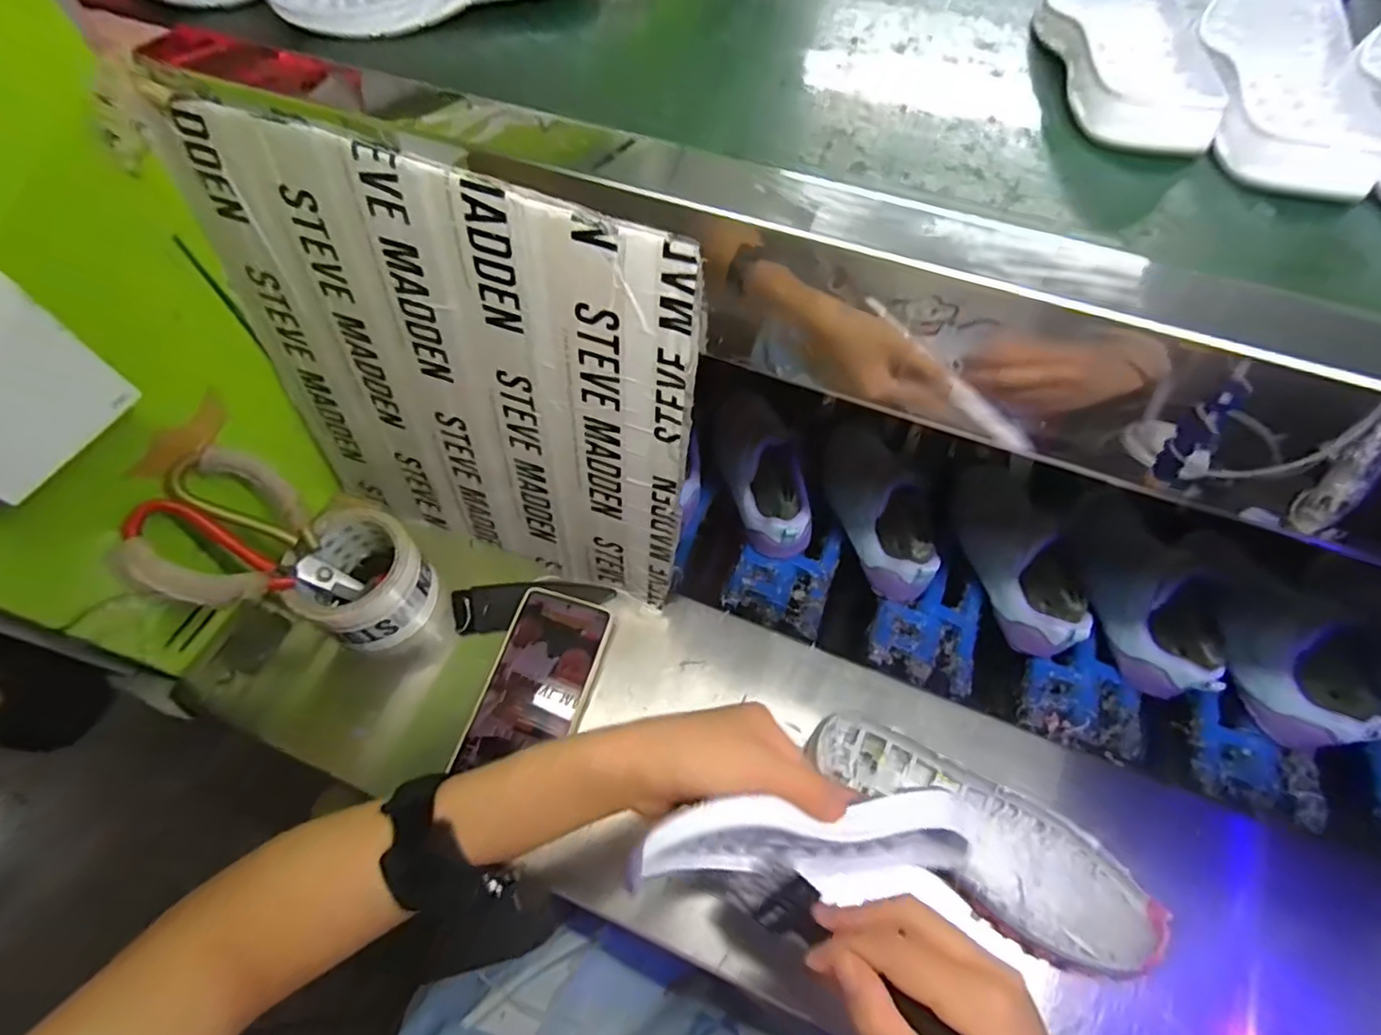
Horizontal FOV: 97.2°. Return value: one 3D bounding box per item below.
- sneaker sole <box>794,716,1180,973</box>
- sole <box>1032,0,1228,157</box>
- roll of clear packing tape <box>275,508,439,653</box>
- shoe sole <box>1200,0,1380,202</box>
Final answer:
[{"bbox_3d":[0.199,0.221,0.430,0.239,0.025,0.085,30,63,15],"label":"sneaker sole"},{"bbox_3d":[0.245,-0.276,0.349,0.075,0.024,0.193,11,60,5],"label":"sole"},{"bbox_3d":[-0.267,0.052,0.497,0.091,0.073,0.090,1,60,-1],"label":"roll of clear packing tape"},{"bbox_3d":[0.322,-0.247,0.325,0.073,0.035,0.199,17,61,8],"label":"shoe sole"}]

